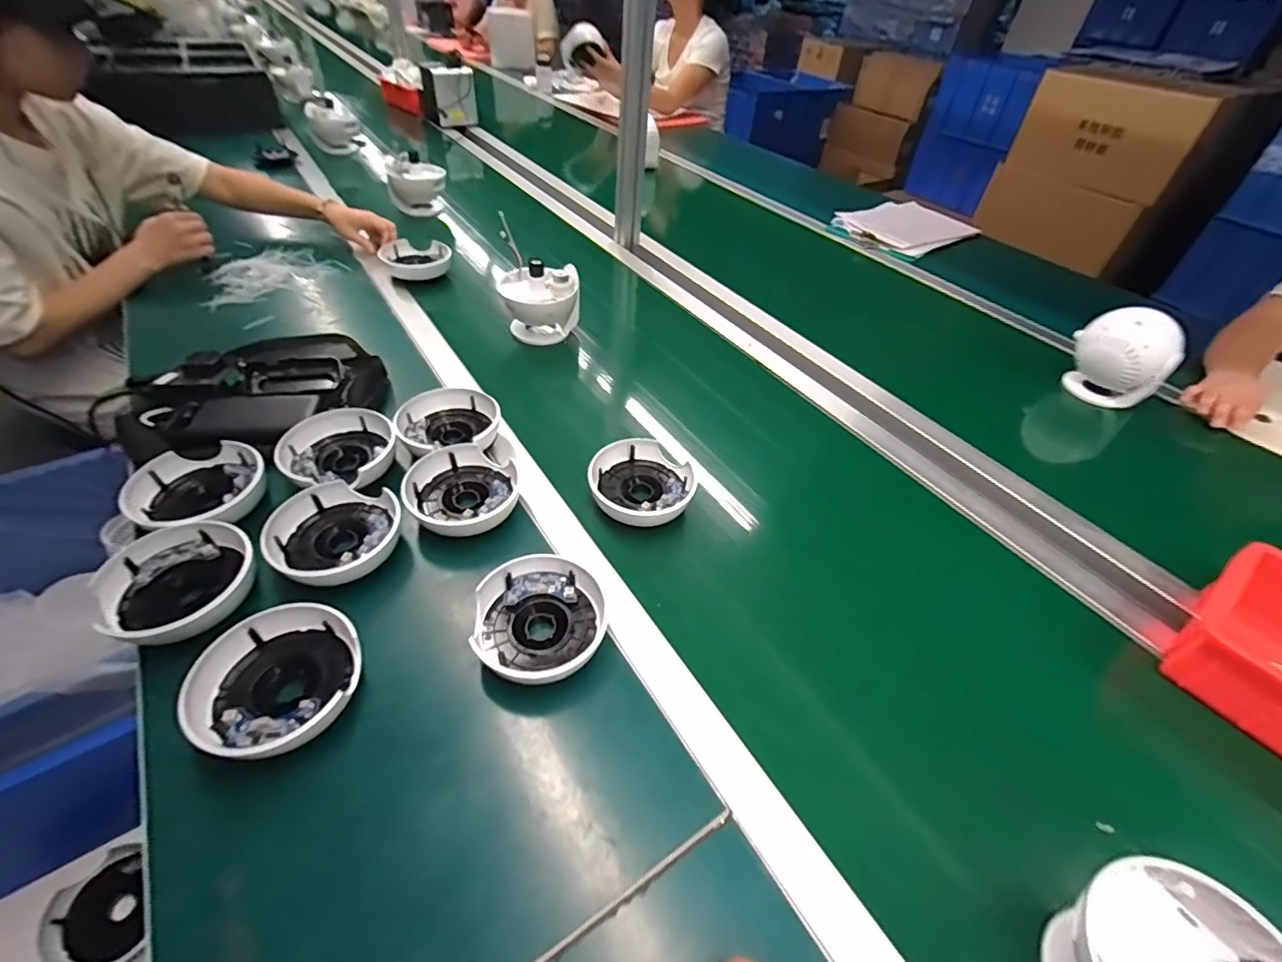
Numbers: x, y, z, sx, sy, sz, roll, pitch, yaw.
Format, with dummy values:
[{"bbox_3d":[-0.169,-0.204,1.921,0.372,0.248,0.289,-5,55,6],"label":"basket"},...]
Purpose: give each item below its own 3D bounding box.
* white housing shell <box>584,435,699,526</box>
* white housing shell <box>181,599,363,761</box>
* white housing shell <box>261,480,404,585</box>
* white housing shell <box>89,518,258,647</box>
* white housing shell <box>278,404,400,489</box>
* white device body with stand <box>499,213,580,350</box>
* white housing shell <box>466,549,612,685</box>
[{"bbox_3d":[0.003,0.000,0.629,0.114,0.033,0.111,2,45,-2],"label":"white housing shell"},{"bbox_3d":[-0.283,0.157,0.435,0.111,0.048,0.117,2,45,-2],"label":"white housing shell"},{"bbox_3d":[-0.300,0.053,0.542,0.116,0.041,0.116,2,45,-2],"label":"white housing shell"},{"bbox_3d":[-0.409,0.086,0.487,0.111,0.033,0.115,-34,57,-32],"label":"white housing shell"},{"bbox_3d":[-0.344,-0.027,0.628,0.122,0.043,0.118,-29,54,-29],"label":"white housing shell"},{"bbox_3d":[-0.158,-0.300,0.864,0.120,0.144,0.102,-1,46,-6],"label":"white device body with stand"},{"bbox_3d":[-0.090,0.120,0.494,0.111,0.038,0.114,-2,46,-7],"label":"white housing shell"}]

